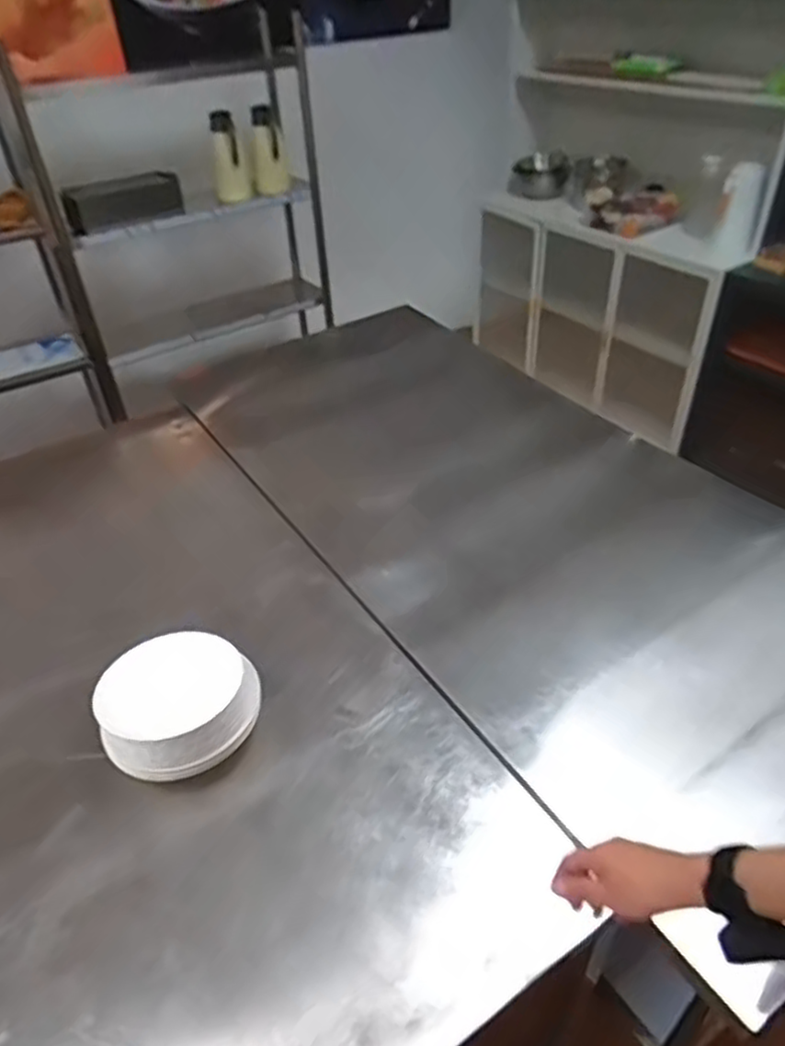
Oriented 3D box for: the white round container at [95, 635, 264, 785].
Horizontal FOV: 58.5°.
[{"bbox_3d":[-0.293,0.256,0.988,0.205,0.115,0.175,-4,39,0],"label":"white round container"}]

